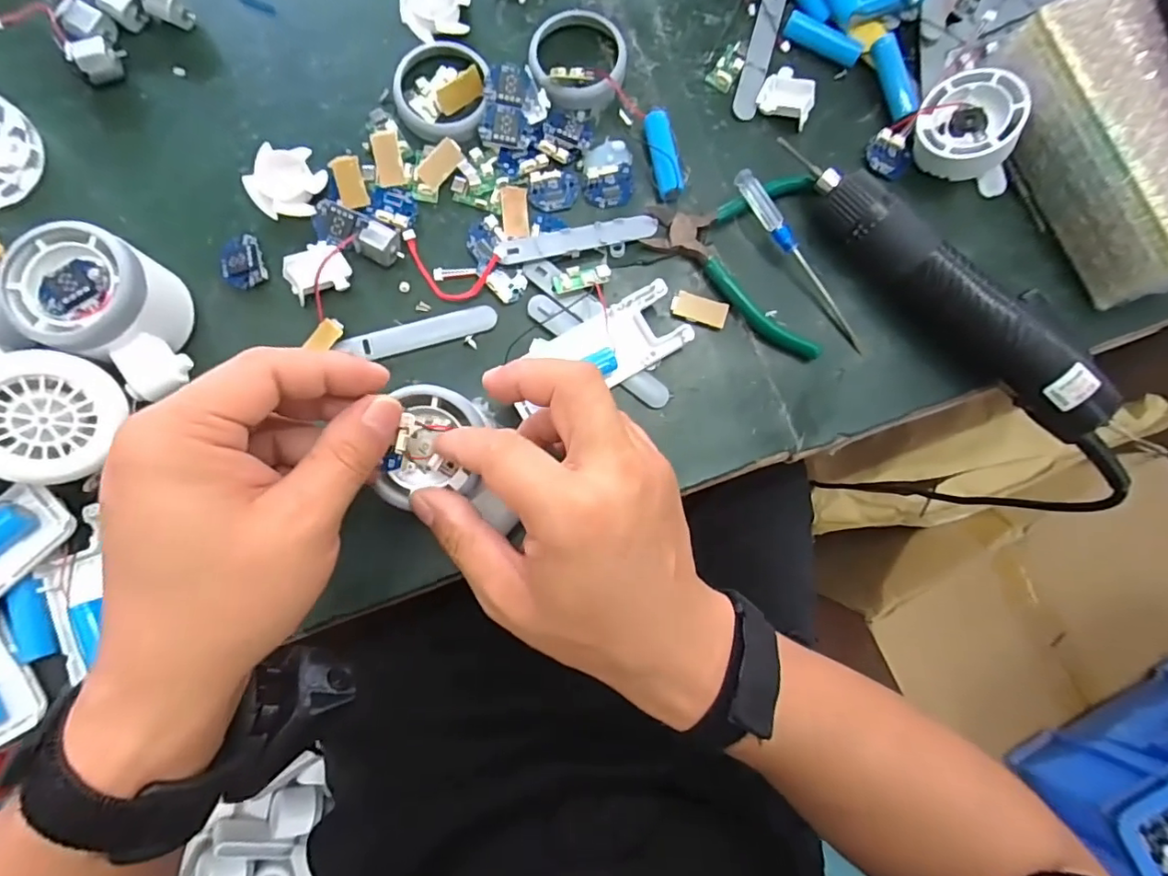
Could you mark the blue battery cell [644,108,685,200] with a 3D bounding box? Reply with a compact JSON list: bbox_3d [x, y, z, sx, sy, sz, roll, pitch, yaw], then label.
[{"bbox_3d":[0.048,-0.168,0.330,0.018,0.015,0.055,-9,86,-4],"label":"blue battery cell"}]

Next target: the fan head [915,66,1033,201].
[{"bbox_3d":[0.232,-0.184,0.340,0.054,0.046,0.058,6,88,27],"label":"fan head"}]

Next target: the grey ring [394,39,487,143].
[{"bbox_3d":[-0.083,-0.203,0.325,0.053,0.008,0.064,1,85,-3],"label":"grey ring"}]

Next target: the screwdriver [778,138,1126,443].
[{"bbox_3d":[0.200,-0.083,0.315,0.217,0.046,0.032,42,84,1],"label":"screwdriver"}]

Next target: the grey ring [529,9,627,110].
[{"bbox_3d":[-0.004,-0.227,0.336,0.056,0.015,0.056,0,85,-4],"label":"grey ring"}]

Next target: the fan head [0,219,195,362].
[{"bbox_3d":[-0.233,-0.066,0.281,0.062,0.055,0.057,14,84,-2],"label":"fan head"}]

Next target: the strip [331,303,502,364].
[{"bbox_3d":[-0.092,-0.059,0.313,0.084,0.007,0.017,-17,86,-5],"label":"strip"}]

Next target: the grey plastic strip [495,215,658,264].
[{"bbox_3d":[-0.004,-0.115,0.322,0.093,0.009,0.016,-14,86,-5],"label":"grey plastic strip"}]

